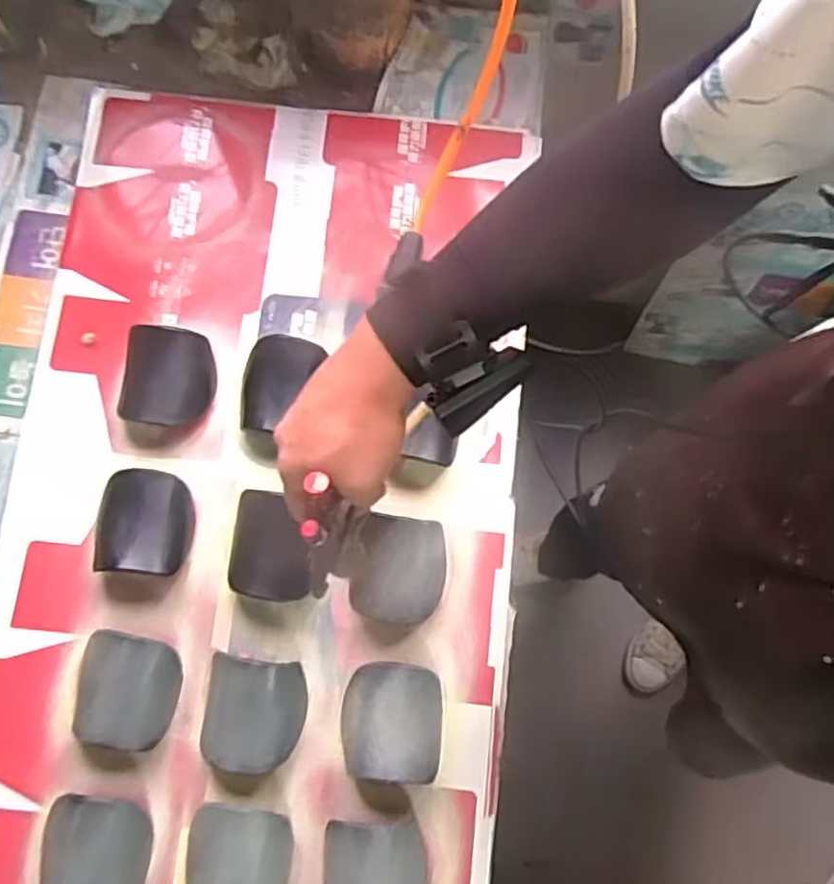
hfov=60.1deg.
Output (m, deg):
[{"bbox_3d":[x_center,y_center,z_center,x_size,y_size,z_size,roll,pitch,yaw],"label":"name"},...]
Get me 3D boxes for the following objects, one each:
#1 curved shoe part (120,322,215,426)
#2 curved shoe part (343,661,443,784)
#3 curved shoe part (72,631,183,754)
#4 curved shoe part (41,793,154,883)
[{"bbox_3d":[-0.236,-0.060,0.693,0.083,0.041,0.091,5,78,1],"label":"curved shoe part"},{"bbox_3d":[-0.020,0.235,0.613,0.082,0.044,0.089,2,78,1],"label":"curved shoe part"},{"bbox_3d":[-0.251,0.215,0.625,0.087,0.045,0.093,14,78,3],"label":"curved shoe part"},{"bbox_3d":[-0.265,0.341,0.595,0.088,0.047,0.095,3,78,1],"label":"curved shoe part"}]

